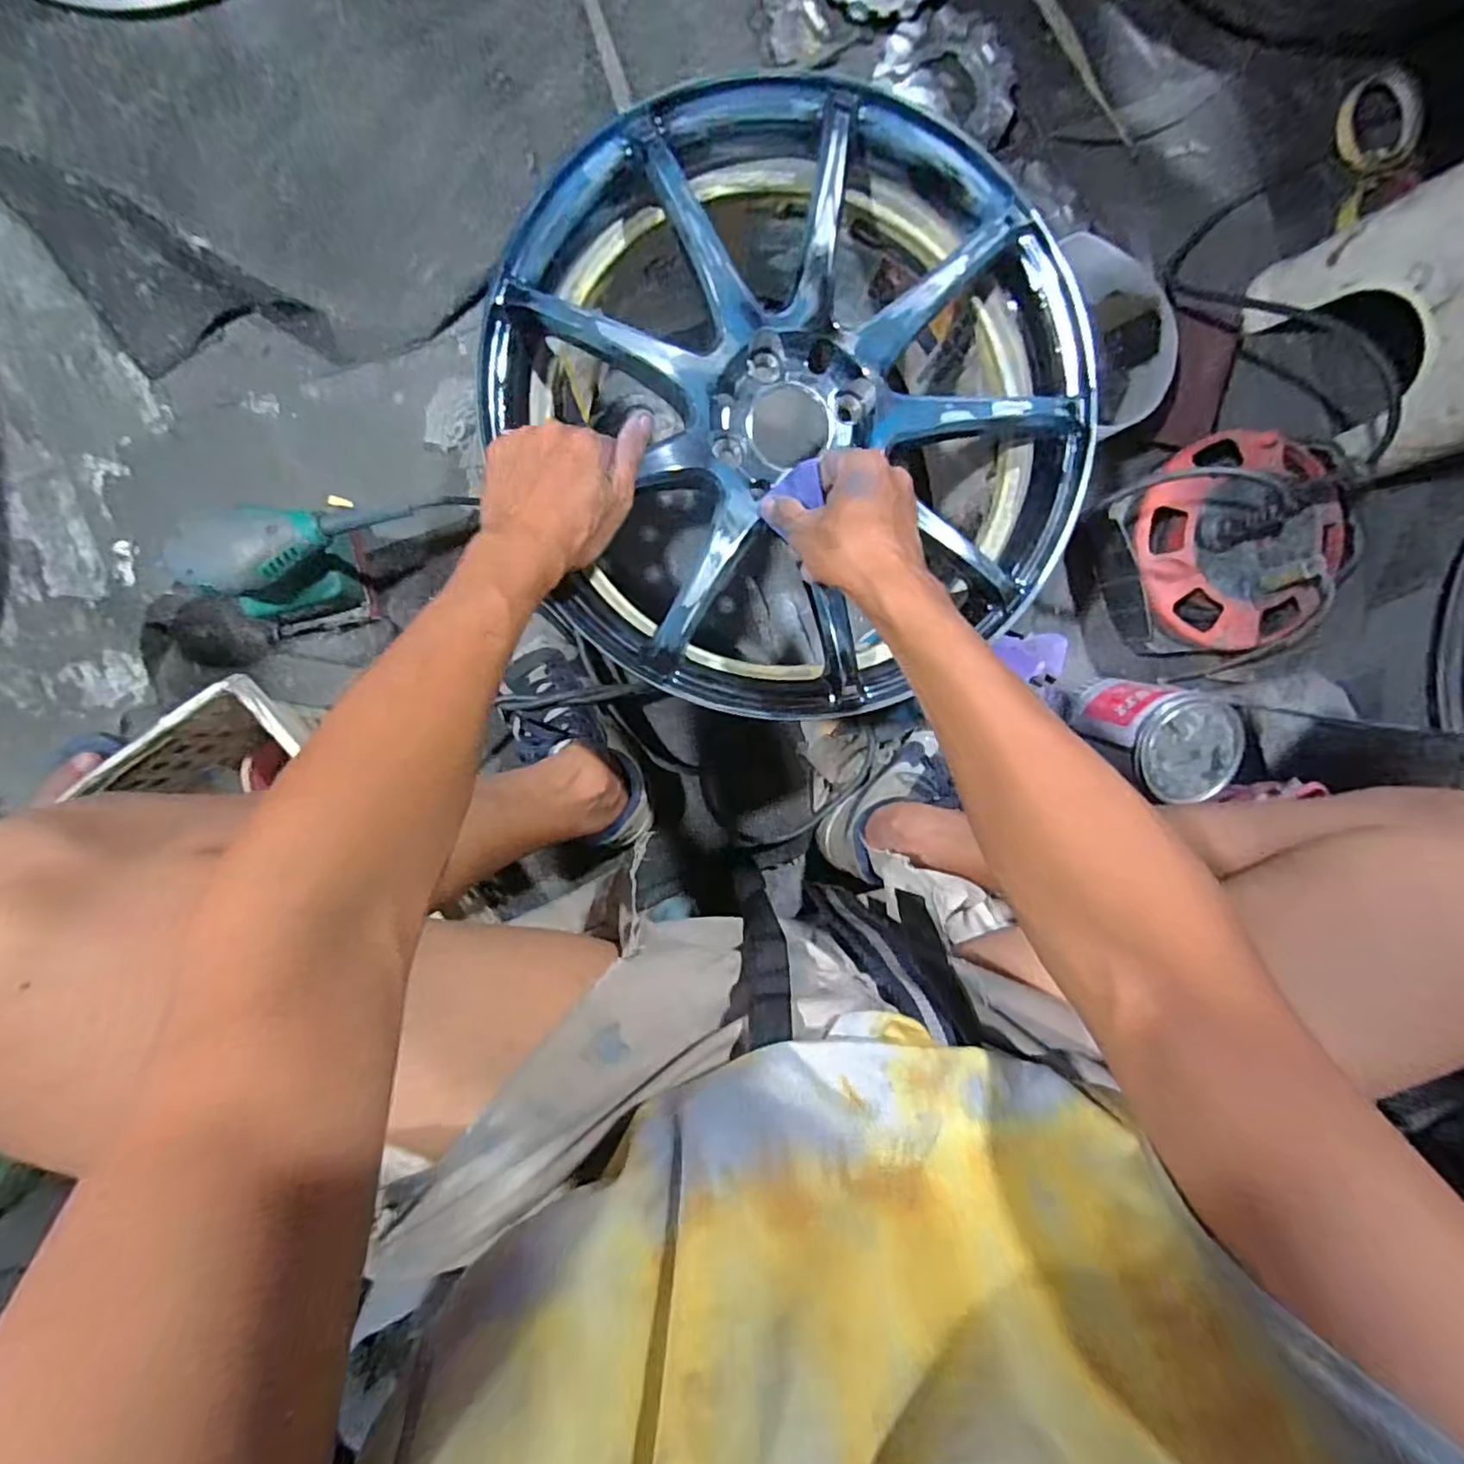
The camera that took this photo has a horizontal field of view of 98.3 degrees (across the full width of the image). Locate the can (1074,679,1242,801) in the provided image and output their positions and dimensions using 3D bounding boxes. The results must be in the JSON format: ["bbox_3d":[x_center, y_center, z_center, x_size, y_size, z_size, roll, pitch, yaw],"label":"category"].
[{"bbox_3d":[0.414,0.007,0.628,0.110,0.099,0.102,0,97,-2],"label":"can"}]

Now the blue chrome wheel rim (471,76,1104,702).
[{"bbox_3d":[0.054,-0.238,0.513,0.409,0.160,0.413,-19,97,0],"label":"blue chrome wheel rim"}]

